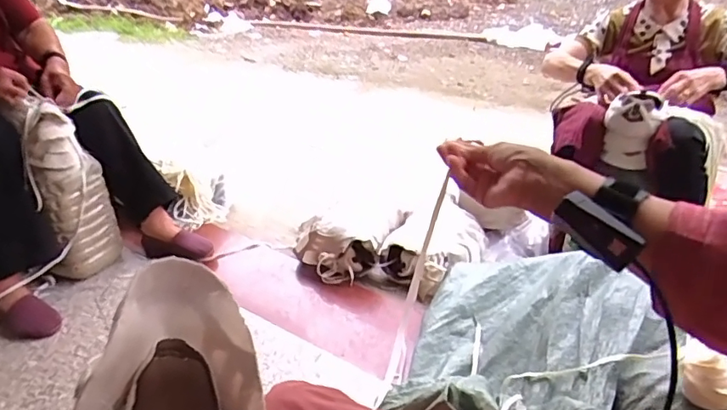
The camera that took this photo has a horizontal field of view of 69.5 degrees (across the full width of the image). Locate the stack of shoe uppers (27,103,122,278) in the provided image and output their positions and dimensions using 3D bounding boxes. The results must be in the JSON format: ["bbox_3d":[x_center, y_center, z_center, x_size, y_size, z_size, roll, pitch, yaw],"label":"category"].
[{"bbox_3d":[-0.711,-0.019,1.278,0.123,0.417,0.135,-7,30,-7],"label":"stack of shoe uppers"}]

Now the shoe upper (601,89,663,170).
[{"bbox_3d":[0.678,-0.184,1.335,0.126,0.175,0.113,11,33,24],"label":"shoe upper"}]

